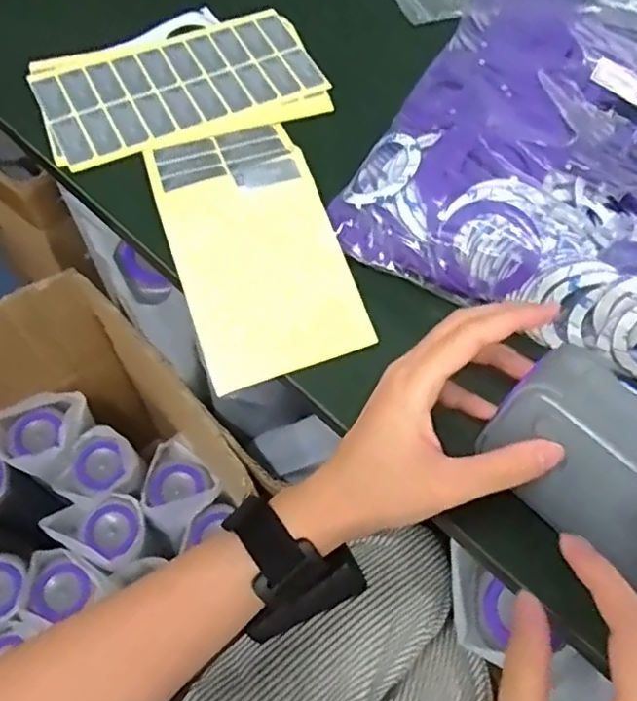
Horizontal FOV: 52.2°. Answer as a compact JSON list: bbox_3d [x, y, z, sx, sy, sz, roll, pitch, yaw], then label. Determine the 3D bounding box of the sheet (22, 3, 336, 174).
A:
[{"bbox_3d":[-0.106,-0.207,0.511,0.214,0.014,0.120,-21,66,-13],"label":"sheet"}]

